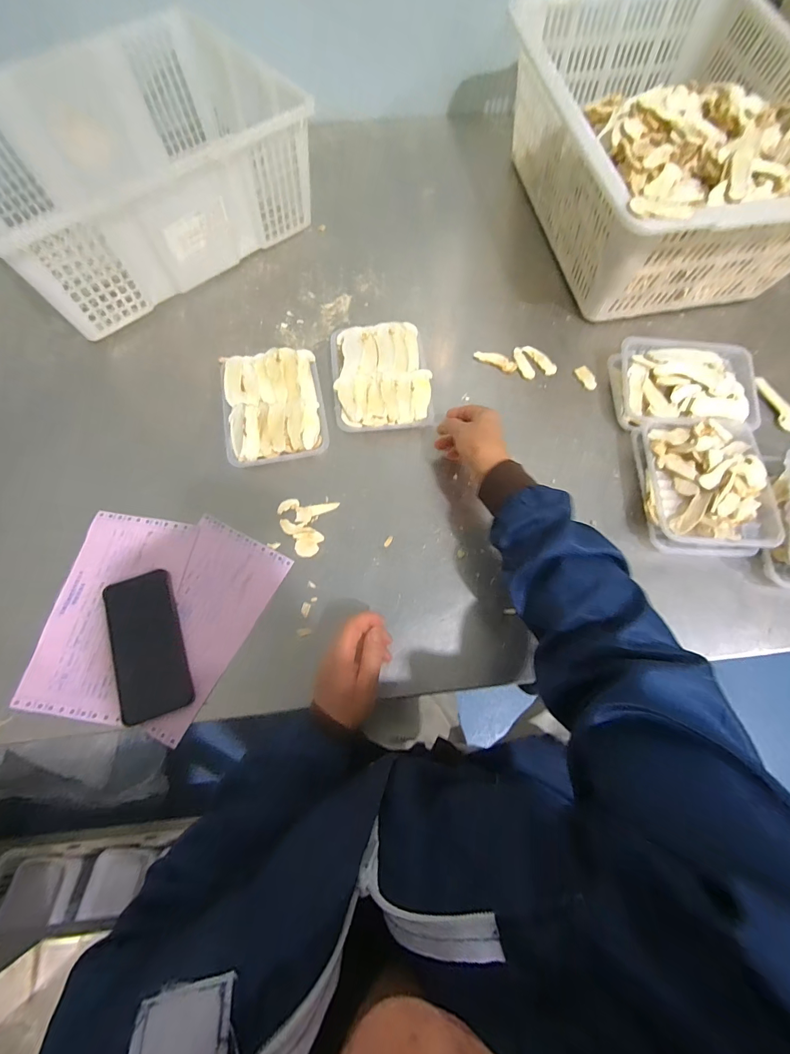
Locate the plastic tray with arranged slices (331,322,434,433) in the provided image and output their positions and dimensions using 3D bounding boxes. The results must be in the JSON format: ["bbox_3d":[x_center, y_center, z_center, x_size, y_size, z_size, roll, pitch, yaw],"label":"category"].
[{"bbox_3d":[-0.021,-0.223,0.590,0.136,0.024,0.174,-6,70,-2],"label":"plastic tray with arranged slices"}]

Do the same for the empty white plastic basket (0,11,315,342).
[{"bbox_3d":[-0.398,-0.548,0.630,0.452,0.183,0.354,-42,75,-13],"label":"empty white plastic basket"}]

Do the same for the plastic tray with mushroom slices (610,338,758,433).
[{"bbox_3d":[0.416,-0.205,0.575,0.188,0.042,0.141,5,70,2],"label":"plastic tray with mushroom slices"}]

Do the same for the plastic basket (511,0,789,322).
[{"bbox_3d":[0.415,-0.554,0.621,0.388,0.192,0.486,-10,71,-3],"label":"plastic basket"}]

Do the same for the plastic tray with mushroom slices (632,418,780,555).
[{"bbox_3d":[0.399,-0.056,0.522,0.139,0.057,0.180,2,70,1],"label":"plastic tray with mushroom slices"}]

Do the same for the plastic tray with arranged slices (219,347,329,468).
[{"bbox_3d":[-0.171,-0.171,0.564,0.135,0.030,0.164,-10,71,-3],"label":"plastic tray with arranged slices"}]

